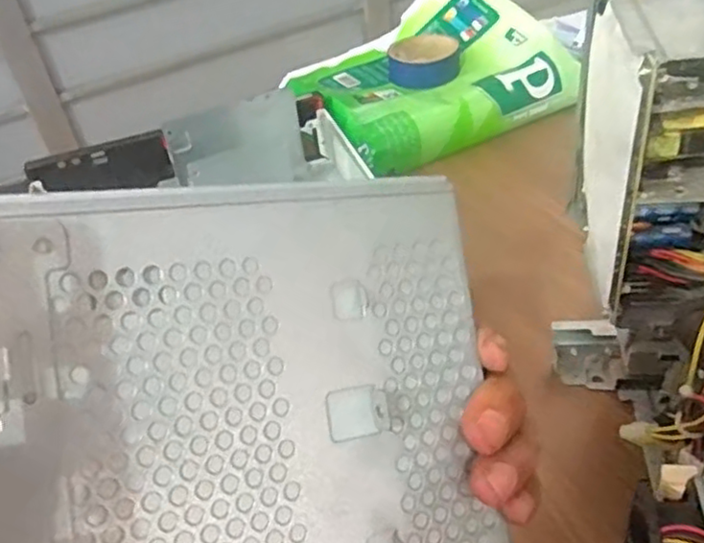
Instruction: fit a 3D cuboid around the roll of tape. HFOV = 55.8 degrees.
[{"bbox_3d":[0.089,-0.257,0.824,0.086,0.042,0.086,2,42,10],"label":"roll of tape"}]

